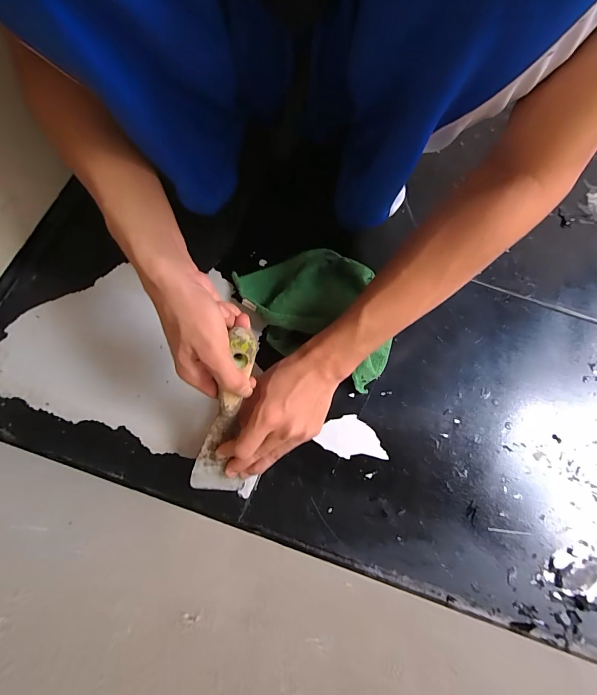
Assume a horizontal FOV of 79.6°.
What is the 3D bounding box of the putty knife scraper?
[{"bbox_3d":[-0.069,0.077,0.362,0.050,0.209,0.020,22,30,7],"label":"putty knife scraper"}]

